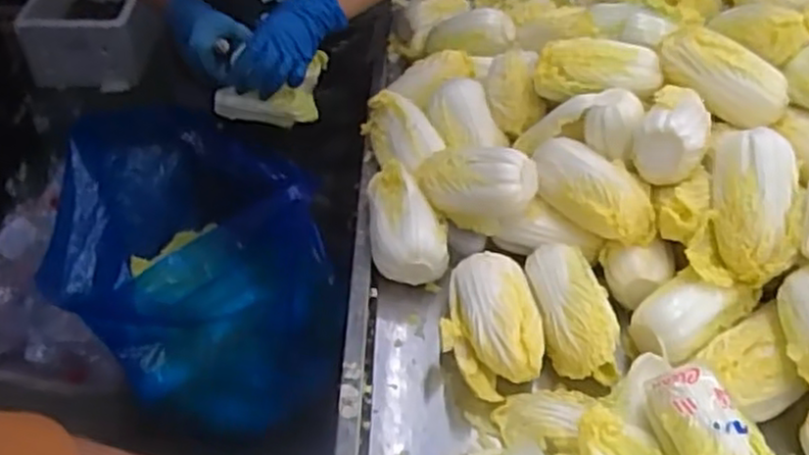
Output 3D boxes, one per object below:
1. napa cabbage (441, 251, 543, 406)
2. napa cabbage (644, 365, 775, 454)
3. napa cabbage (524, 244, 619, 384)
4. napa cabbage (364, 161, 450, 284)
[{"bbox_3d":[0.084,0.096,0.704,0.090,0.063,0.143,7,43,6],"label":"napa cabbage"},{"bbox_3d":[0.247,0.175,0.593,0.063,0.056,0.134,-12,44,-14],"label":"napa cabbage"},{"bbox_3d":[0.163,0.075,0.704,0.072,0.050,0.147,-17,55,5],"label":"napa cabbage"},{"bbox_3d":[0.003,-0.008,0.787,0.081,0.064,0.133,-3,43,-4],"label":"napa cabbage"}]

